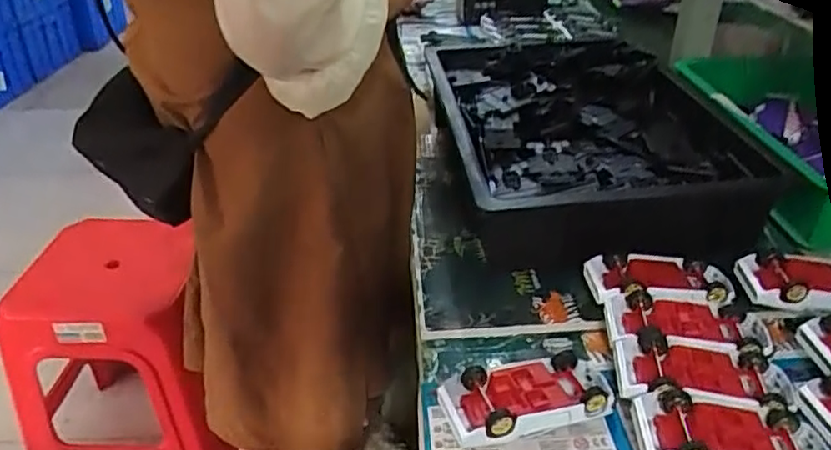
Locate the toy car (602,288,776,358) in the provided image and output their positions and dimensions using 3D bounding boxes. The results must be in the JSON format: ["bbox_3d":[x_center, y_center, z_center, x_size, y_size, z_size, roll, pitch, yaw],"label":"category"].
[{"bbox_3d":[0.230,0.086,0.542,0.128,0.037,0.066,2,33,9],"label":"toy car"}]

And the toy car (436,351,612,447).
[{"bbox_3d":[0.082,0.132,0.479,0.126,0.041,0.059,-12,34,-12],"label":"toy car"}]

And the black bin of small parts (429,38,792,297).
[{"bbox_3d":[0.199,-0.112,0.779,0.316,0.110,0.430,-5,33,-2],"label":"black bin of small parts"}]

